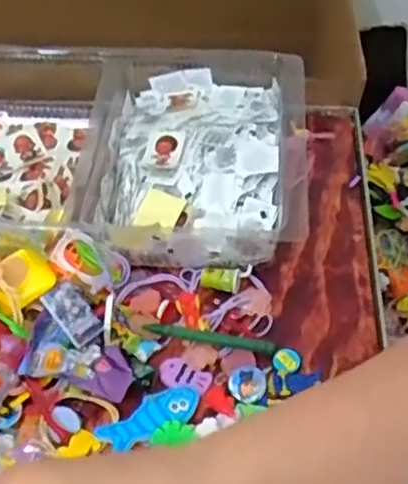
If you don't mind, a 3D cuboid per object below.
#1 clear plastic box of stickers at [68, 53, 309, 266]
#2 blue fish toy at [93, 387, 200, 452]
[{"bbox_3d":[-0.011,-0.070,0.520,0.183,0.052,0.199,2,51,4],"label":"clear plastic box of stickers"},{"bbox_3d":[-0.034,0.108,0.402,0.065,0.006,0.028,-20,53,-14],"label":"blue fish toy"}]

